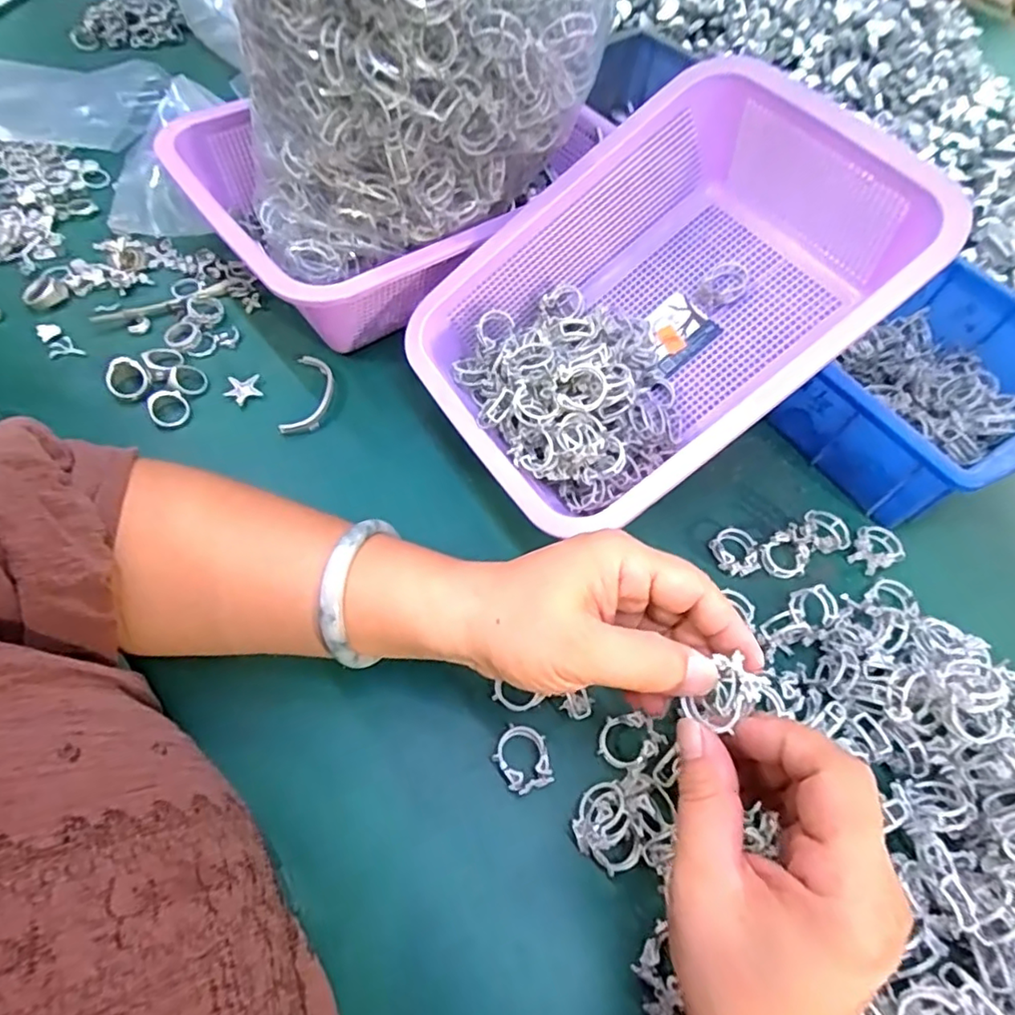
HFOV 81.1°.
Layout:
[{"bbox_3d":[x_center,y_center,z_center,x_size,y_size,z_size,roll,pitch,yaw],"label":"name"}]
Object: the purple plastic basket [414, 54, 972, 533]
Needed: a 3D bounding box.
[{"bbox_3d":[0.091,-0.119,0.354,0.275,0.085,0.197,-37,66,4],"label":"purple plastic basket"}]

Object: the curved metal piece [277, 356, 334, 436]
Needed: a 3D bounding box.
[{"bbox_3d":[-0.134,-0.078,0.402,0.026,0.009,0.066,3,62,0],"label":"curved metal piece"}]

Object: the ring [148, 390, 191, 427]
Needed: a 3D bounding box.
[{"bbox_3d":[-0.221,-0.064,0.387,0.026,0.006,0.024,4,78,-18],"label":"ring"}]

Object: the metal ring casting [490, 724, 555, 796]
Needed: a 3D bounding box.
[{"bbox_3d":[0.007,0.123,0.292,0.026,0.009,0.031,-17,63,-13],"label":"metal ring casting"}]

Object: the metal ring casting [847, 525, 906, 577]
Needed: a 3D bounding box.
[{"bbox_3d":[0.230,0.025,0.370,0.035,0.008,0.027,-22,64,-16],"label":"metal ring casting"}]

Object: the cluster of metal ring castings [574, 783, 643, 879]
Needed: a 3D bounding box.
[{"bbox_3d":[0.045,0.150,0.275,0.027,0.017,0.036,-17,63,-13],"label":"cluster of metal ring castings"}]

